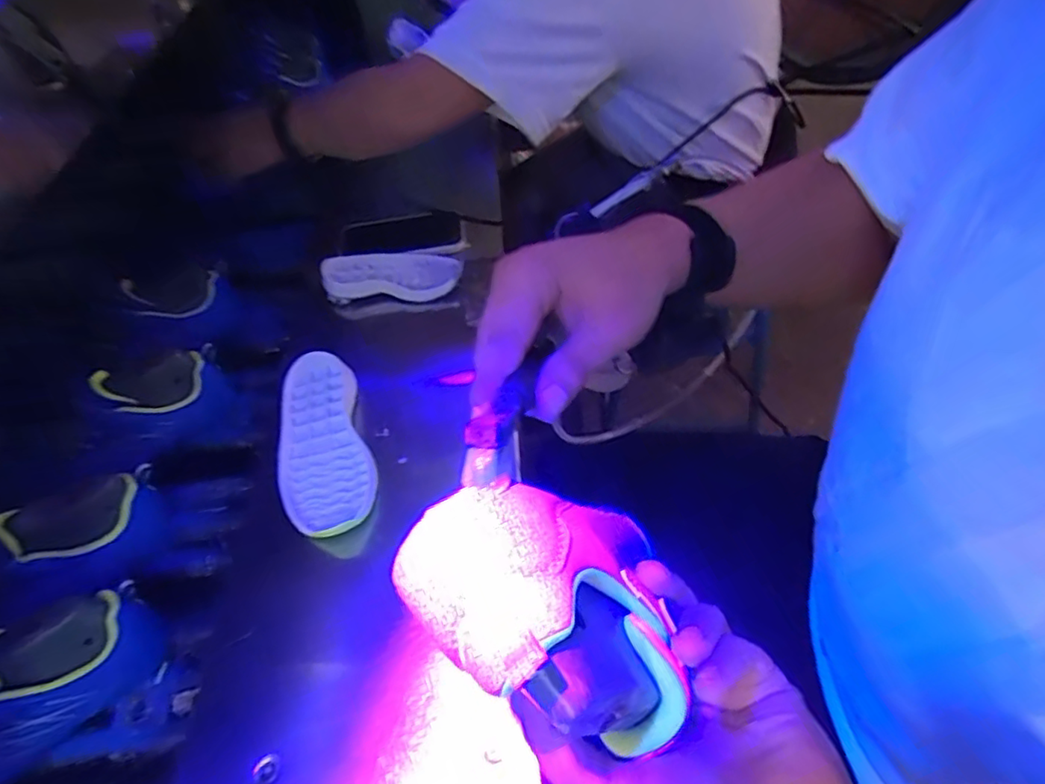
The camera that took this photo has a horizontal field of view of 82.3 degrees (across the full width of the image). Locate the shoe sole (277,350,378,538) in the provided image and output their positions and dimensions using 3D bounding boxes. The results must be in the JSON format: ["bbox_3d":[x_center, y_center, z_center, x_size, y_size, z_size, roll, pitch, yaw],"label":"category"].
[{"bbox_3d":[-0.185,0.043,0.548,0.080,0.018,0.197,-18,55,-9],"label":"shoe sole"}]

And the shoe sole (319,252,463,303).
[{"bbox_3d":[-0.150,-0.134,0.688,0.157,0.022,0.066,-2,54,2],"label":"shoe sole"}]

